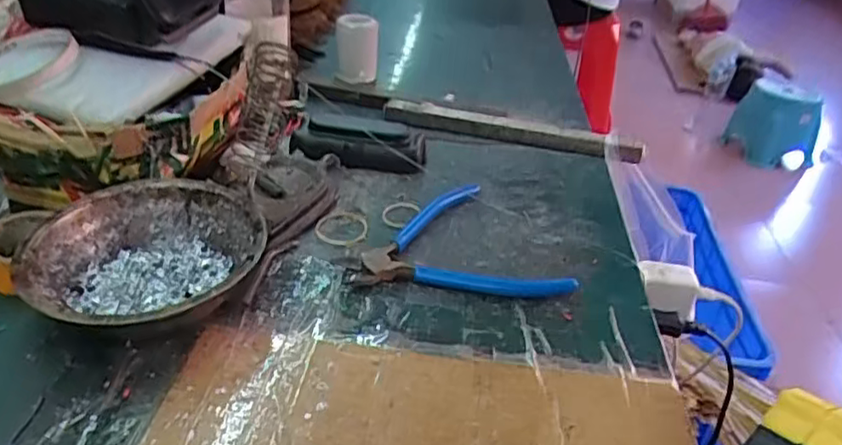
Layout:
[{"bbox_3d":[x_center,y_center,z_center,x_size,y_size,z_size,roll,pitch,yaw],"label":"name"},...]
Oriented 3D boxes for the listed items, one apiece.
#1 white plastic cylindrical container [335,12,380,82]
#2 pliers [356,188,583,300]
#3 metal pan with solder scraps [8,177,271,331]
[{"bbox_3d":[-0.067,-0.186,0.682,0.039,0.060,0.042,-2,33,-12],"label":"white plastic cylindrical container"},{"bbox_3d":[0.028,0.010,0.454,0.138,0.012,0.114,4,32,-3],"label":"pliers"},{"bbox_3d":[-0.153,0.026,0.369,0.121,0.044,0.122,-11,36,-24],"label":"metal pan with solder scraps"}]

